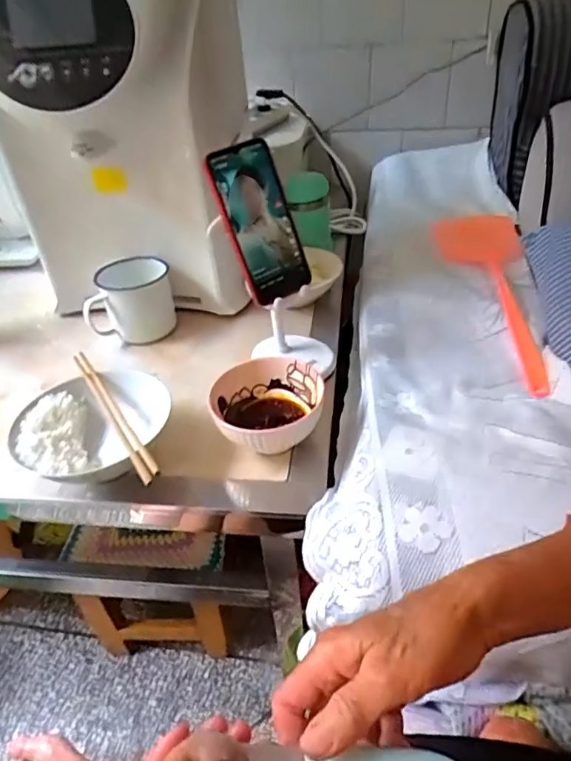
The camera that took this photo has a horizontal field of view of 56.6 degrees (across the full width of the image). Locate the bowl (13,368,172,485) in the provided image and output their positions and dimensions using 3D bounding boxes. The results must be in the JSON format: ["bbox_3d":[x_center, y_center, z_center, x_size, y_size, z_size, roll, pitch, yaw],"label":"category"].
[{"bbox_3d":[-0.193,0.056,0.543,0.151,0.064,0.133,-29,42,-31],"label":"bowl"}]

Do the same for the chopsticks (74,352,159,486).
[{"bbox_3d":[-0.167,0.029,0.513,0.014,0.012,0.212,-23,41,-24],"label":"chopsticks"}]

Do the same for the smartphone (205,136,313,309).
[{"bbox_3d":[-0.026,-0.163,0.554,0.072,0.157,0.010,-31,25,-20],"label":"smartphone"}]

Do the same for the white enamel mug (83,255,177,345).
[{"bbox_3d":[-0.209,-0.106,0.717,0.105,0.095,0.073,-1,35,4],"label":"white enamel mug"}]

